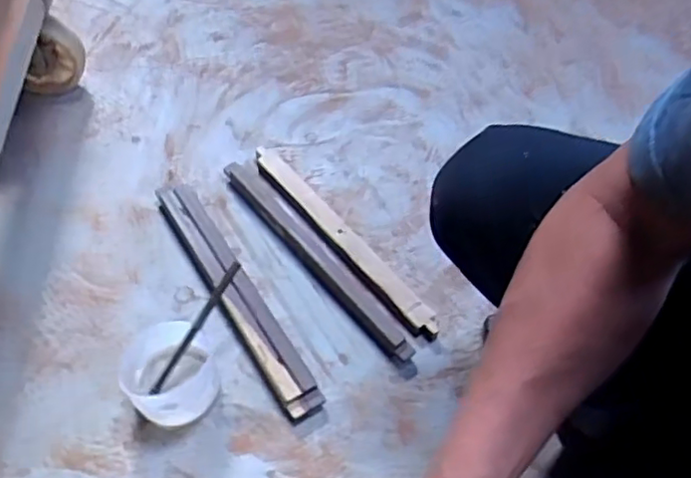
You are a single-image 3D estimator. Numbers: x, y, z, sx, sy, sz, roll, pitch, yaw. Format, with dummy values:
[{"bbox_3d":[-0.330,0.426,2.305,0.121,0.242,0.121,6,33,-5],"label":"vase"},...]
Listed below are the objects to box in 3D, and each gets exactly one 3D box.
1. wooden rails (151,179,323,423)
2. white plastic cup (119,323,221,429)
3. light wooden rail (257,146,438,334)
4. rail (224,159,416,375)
[{"bbox_3d":[-0.137,0.063,0.787,0.052,0.033,0.353,-27,61,-20],"label":"wooden rails"},{"bbox_3d":[-0.189,0.147,0.700,0.085,0.092,0.090,2,55,-2],"label":"white plastic cup"},{"bbox_3d":[-0.007,-0.007,0.839,0.037,0.013,0.343,-31,63,-22],"label":"light wooden rail"},{"bbox_3d":[-0.038,0.022,0.822,0.050,0.021,0.363,-31,63,-22],"label":"rail"}]

